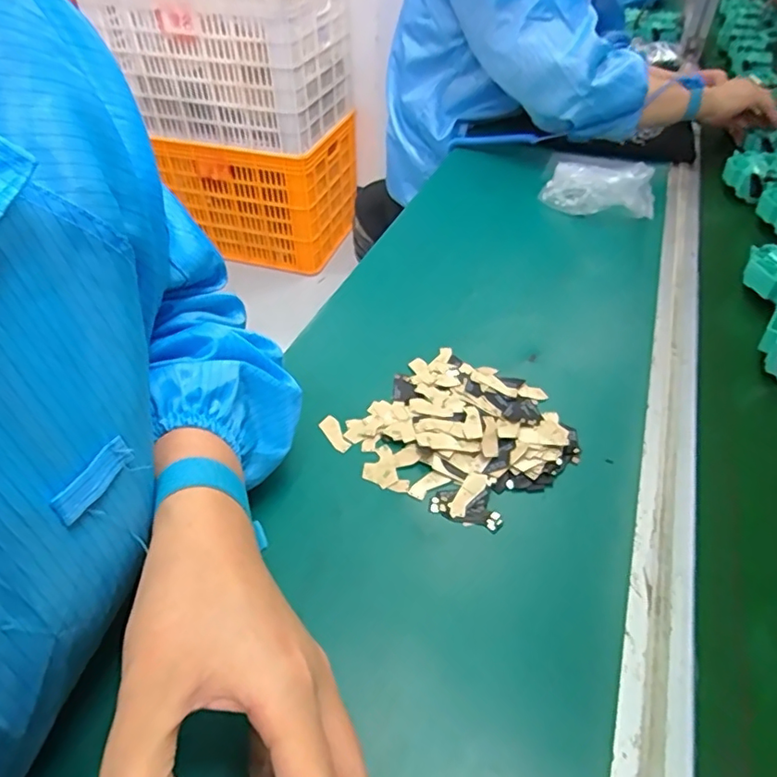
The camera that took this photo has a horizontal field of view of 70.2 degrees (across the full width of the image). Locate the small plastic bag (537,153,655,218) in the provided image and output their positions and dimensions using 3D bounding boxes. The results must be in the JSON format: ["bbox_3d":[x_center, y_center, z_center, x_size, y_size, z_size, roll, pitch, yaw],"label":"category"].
[{"bbox_3d":[0.243,-0.237,0.652,0.132,0.072,0.068,18,46,24],"label":"small plastic bag"}]

